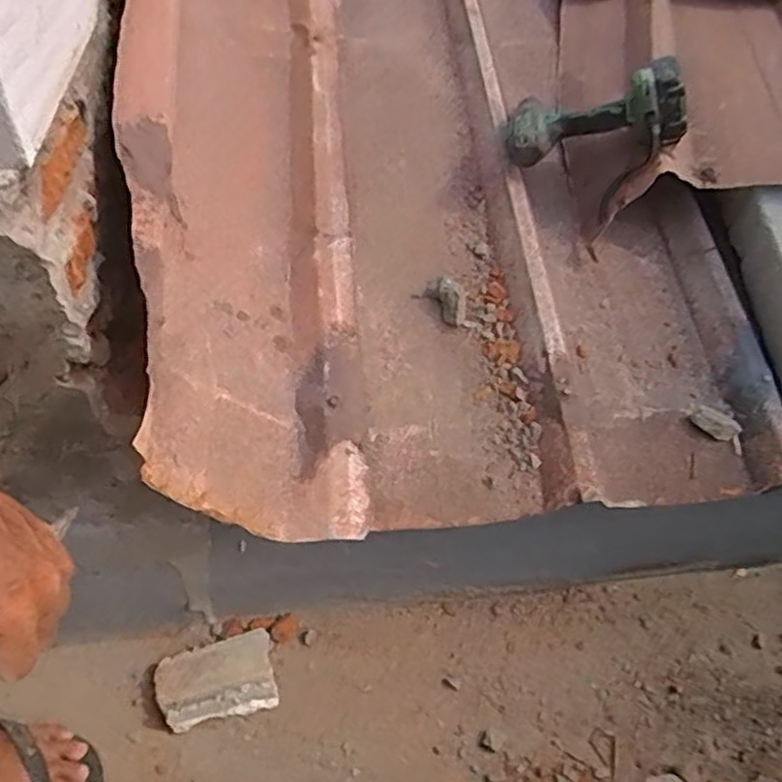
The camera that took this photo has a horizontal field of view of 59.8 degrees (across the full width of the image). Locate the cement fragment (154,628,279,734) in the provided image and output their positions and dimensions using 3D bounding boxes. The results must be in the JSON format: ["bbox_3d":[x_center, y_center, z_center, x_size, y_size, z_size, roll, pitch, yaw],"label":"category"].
[{"bbox_3d":[-0.204,0.338,0.796,0.128,0.048,0.085,-10,47,-15],"label":"cement fragment"}]

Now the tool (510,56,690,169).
[{"bbox_3d":[0.264,-0.343,0.892,0.223,0.103,0.123,-5,40,24],"label":"tool"}]

